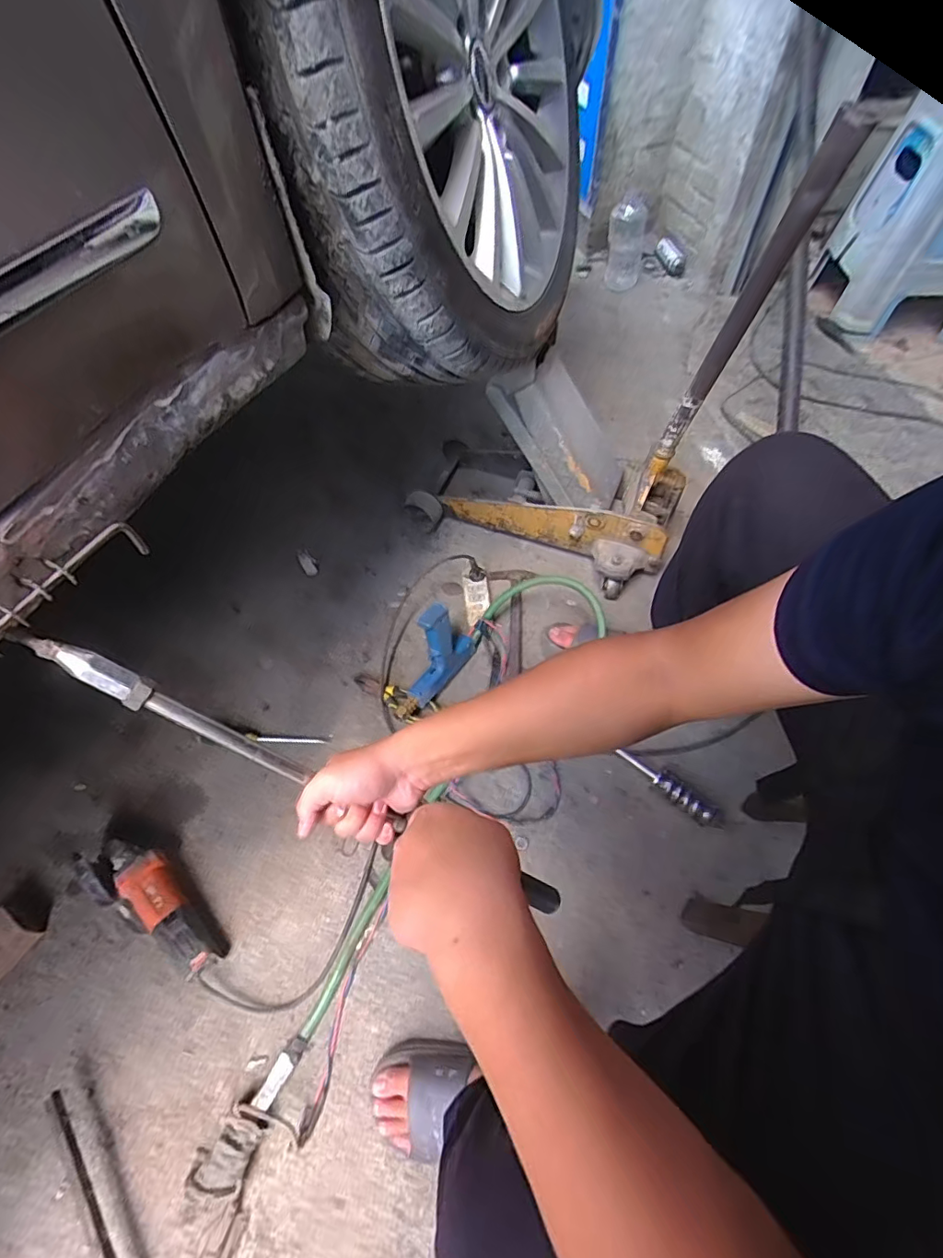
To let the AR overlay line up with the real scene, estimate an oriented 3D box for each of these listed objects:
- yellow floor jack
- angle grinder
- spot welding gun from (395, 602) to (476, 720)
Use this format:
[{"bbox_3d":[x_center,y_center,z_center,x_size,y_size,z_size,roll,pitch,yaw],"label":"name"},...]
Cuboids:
[{"bbox_3d":[0.166,-0.437,0.959,0.580,0.719,0.265,23,63,15],"label":"yellow floor jack"},{"bbox_3d":[-0.504,0.435,0.803,0.257,0.096,0.106,37,67,22],"label":"angle grinder"},{"bbox_3d":[-0.069,0.071,0.960,0.083,0.151,0.206,17,61,13],"label":"spot welding gun"}]

